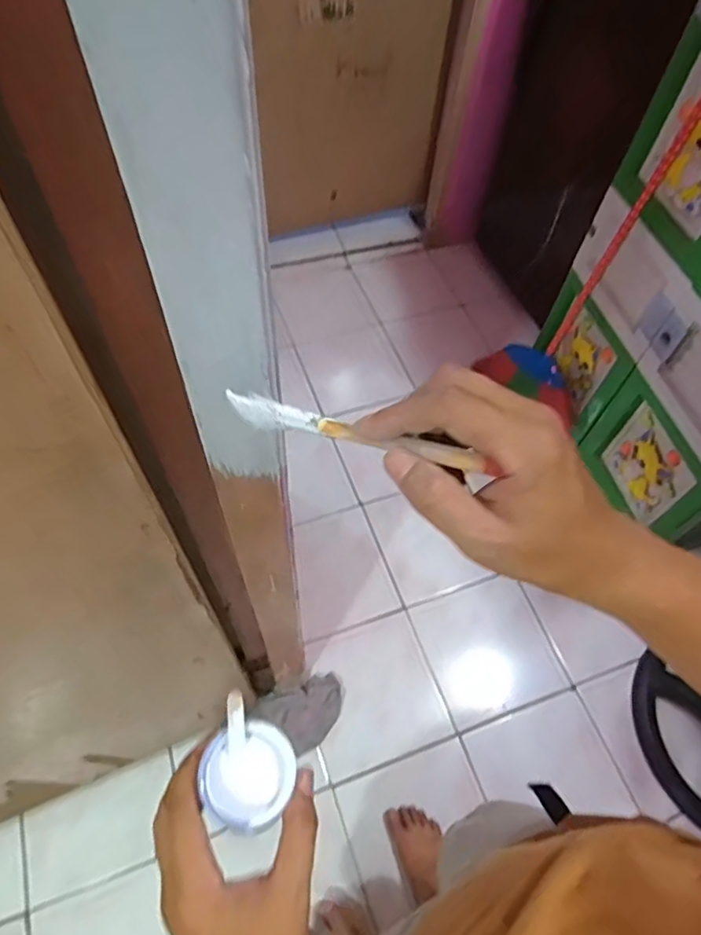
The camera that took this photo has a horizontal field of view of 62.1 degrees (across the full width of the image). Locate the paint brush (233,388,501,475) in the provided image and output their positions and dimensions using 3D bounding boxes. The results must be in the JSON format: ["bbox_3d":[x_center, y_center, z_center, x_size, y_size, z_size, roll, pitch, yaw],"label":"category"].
[{"bbox_3d":[-0.002,-0.018,0.298,0.151,0.017,0.011,16,57,29],"label":"paint brush"}]

